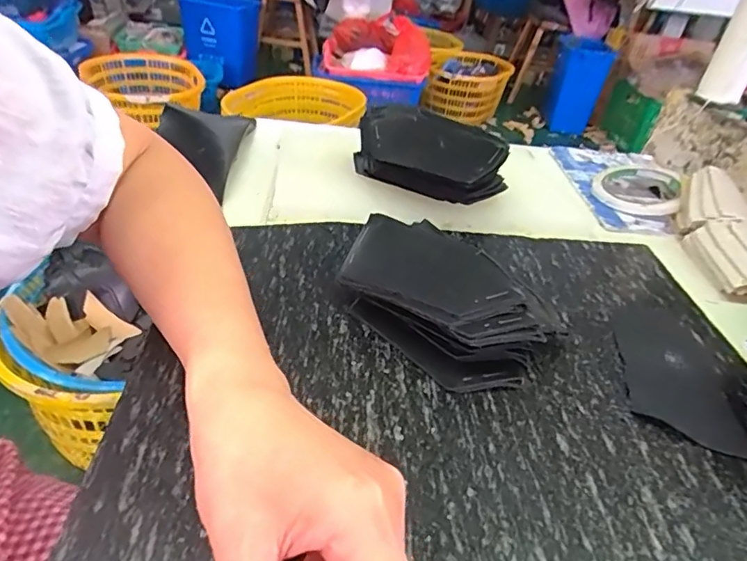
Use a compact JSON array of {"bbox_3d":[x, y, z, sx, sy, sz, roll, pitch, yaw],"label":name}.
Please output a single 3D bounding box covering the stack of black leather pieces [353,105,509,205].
[{"bbox_3d":[0.045,-0.122,0.514,0.159,0.074,0.084,27,40,25],"label":"stack of black leather pieces"}]

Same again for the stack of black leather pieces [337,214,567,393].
[{"bbox_3d":[0.041,0.009,0.352,0.084,0.045,0.152,-27,48,-38],"label":"stack of black leather pieces"}]

